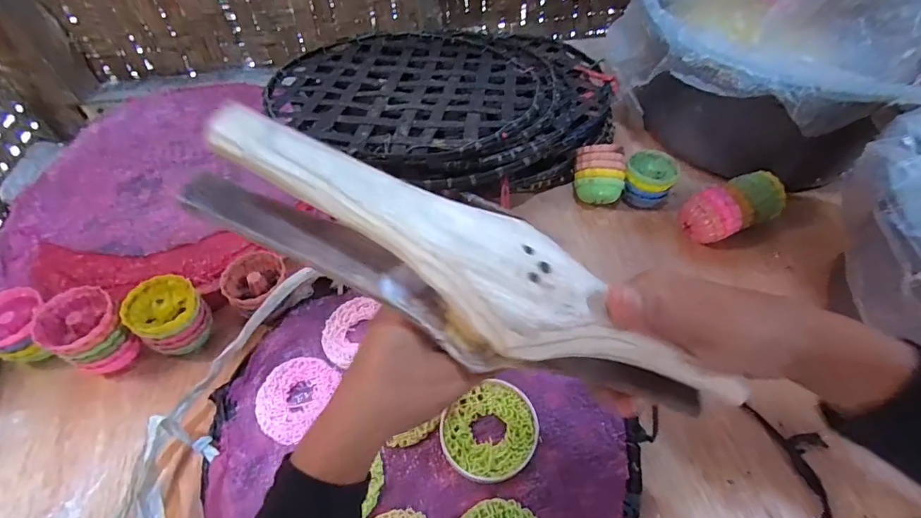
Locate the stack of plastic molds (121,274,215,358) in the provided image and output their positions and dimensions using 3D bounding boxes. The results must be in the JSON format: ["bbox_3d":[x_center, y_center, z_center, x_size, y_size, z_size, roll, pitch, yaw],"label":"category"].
[{"bbox_3d":[-0.289,0.060,0.447,0.067,0.067,0.062,27,58,21],"label":"stack of plastic molds"}]

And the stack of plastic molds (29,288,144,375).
[{"bbox_3d":[-0.352,0.074,0.432,0.068,0.076,0.058,28,58,22],"label":"stack of plastic molds"}]

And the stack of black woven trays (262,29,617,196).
[{"bbox_3d":[-0.010,-0.229,0.636,0.471,0.112,0.370,-26,56,-17],"label":"stack of black woven trays"}]

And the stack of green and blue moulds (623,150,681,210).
[{"bbox_3d":[0.246,-0.101,0.580,0.063,0.054,0.069,23,56,18],"label":"stack of green and blue moulds"}]

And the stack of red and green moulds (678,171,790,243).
[{"bbox_3d":[0.331,-0.059,0.545,0.122,0.060,0.066,-25,56,-17],"label":"stack of red and green moulds"}]

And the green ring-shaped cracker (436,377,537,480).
[{"bbox_3d":[0.028,0.156,0.401,0.086,0.011,0.078,-36,59,-23],"label":"green ring-shaped cracker"}]

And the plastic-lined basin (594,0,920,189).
[{"bbox_3d":[0.432,-0.291,0.615,0.402,0.220,0.368,-1,52,1],"label":"plastic-lined basin"}]

